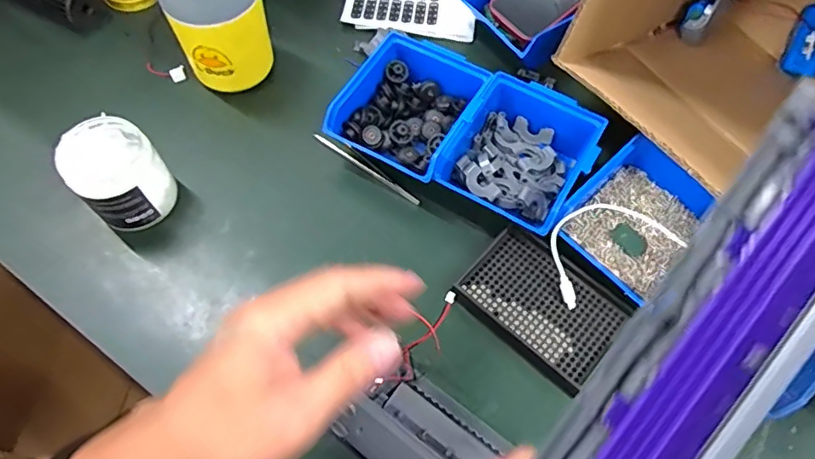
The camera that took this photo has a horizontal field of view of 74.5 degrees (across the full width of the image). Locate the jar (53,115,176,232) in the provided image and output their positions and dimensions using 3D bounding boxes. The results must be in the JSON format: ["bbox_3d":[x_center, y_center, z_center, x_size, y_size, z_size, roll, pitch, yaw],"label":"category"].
[{"bbox_3d":[-0.258,-0.049,0.487,0.070,0.088,0.075,1,63,-2],"label":"jar"}]

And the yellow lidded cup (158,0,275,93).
[{"bbox_3d":[-0.189,-0.211,0.545,0.088,0.139,0.079,-16,65,-10],"label":"yellow lidded cup"}]

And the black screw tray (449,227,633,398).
[{"bbox_3d":[0.114,0.065,0.464,0.130,0.025,0.085,39,68,16],"label":"black screw tray"}]

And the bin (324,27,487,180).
[{"bbox_3d":[0.008,-0.124,0.536,0.112,0.064,0.153,29,66,12],"label":"bin"}]

